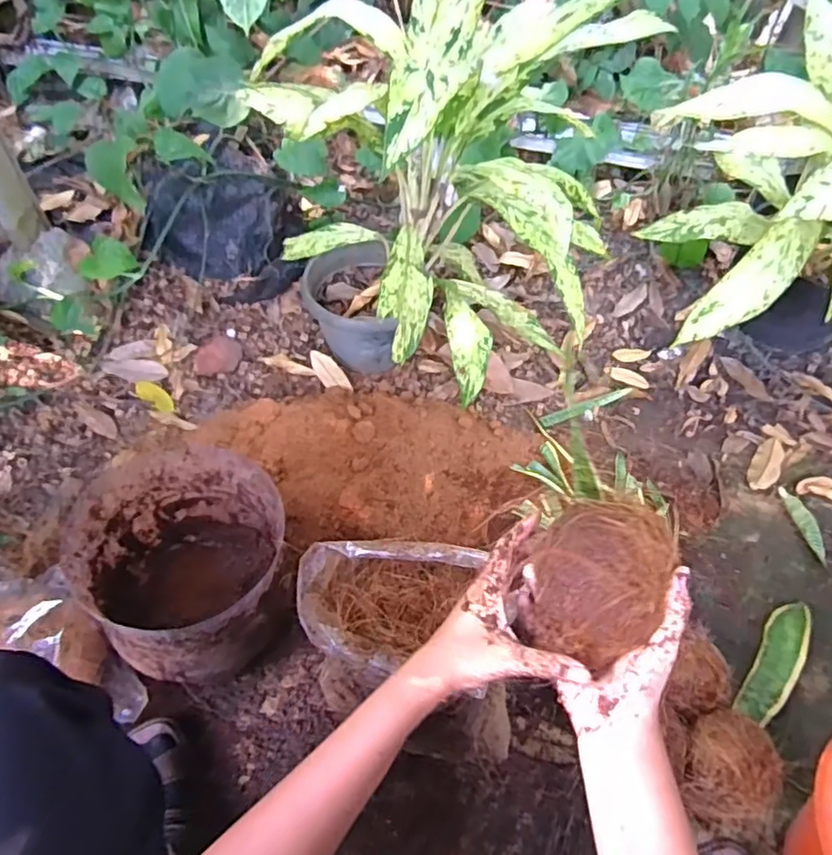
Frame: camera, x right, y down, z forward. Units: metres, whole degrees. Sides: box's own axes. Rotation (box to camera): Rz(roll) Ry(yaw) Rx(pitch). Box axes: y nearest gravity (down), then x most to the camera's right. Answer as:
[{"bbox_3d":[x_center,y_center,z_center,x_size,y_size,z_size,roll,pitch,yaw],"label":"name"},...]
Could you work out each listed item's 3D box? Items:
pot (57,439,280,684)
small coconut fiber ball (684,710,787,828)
[{"bbox_3d":[-0.296,0.189,0.809,0.236,0.209,0.248,1,49,-1],"label":"pot"},{"bbox_3d":[0.376,0.416,0.733,0.098,0.094,0.119,19,52,14],"label":"small coconut fiber ball"}]

